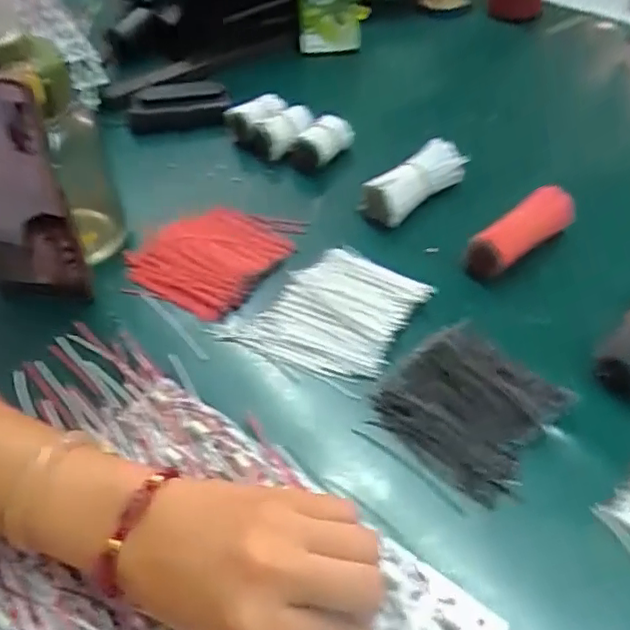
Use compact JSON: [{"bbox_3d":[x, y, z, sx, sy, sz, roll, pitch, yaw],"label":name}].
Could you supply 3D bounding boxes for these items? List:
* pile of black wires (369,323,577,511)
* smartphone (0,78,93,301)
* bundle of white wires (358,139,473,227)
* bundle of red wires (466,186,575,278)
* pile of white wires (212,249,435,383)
[{"bbox_3d":[0.093,0.053,0.374,0.097,0.022,0.089,30,58,26],"label":"pile of black wires"},{"bbox_3d":[-0.203,-0.073,0.406,0.080,0.174,0.010,8,42,7],"label":"smartphone"},{"bbox_3d":[0.083,-0.111,0.503,0.090,0.032,0.033,-31,54,-20],"label":"bundle of white wires"},{"bbox_3d":[0.153,-0.061,0.457,0.089,0.037,0.025,-28,53,-18],"label":"bundle of red wires"},{"bbox_3d":[0.011,-0.006,0.431,0.105,0.008,0.114,25,56,24],"label":"pile of white wires"}]

